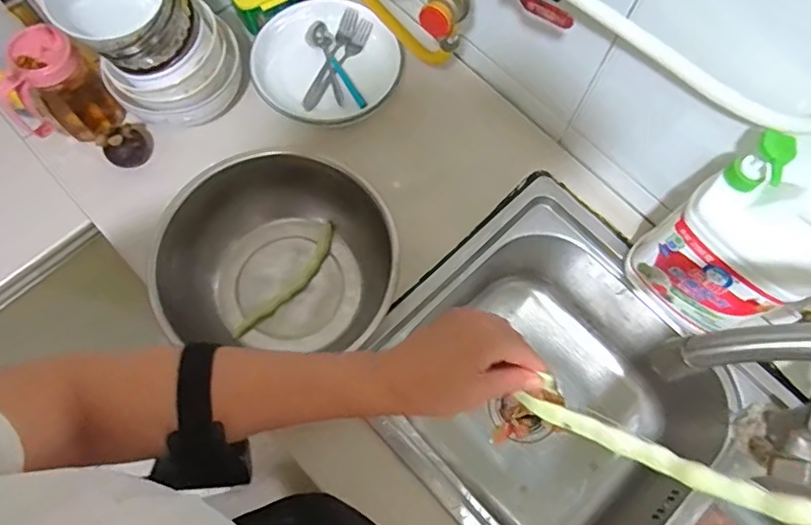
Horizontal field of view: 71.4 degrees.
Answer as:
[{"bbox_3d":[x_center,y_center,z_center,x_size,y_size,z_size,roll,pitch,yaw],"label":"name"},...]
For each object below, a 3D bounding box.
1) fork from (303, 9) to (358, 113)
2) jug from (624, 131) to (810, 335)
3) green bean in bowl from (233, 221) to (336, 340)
[{"bbox_3d":[-0.106,-0.291,0.801,0.024,0.019,0.161,20,71,5],"label":"fork"},{"bbox_3d":[0.354,-0.023,0.593,0.118,0.228,0.135,-36,76,-13],"label":"jug"},{"bbox_3d":[-0.143,0.025,0.716,0.028,0.016,0.186,35,73,9],"label":"green bean in bowl"}]

